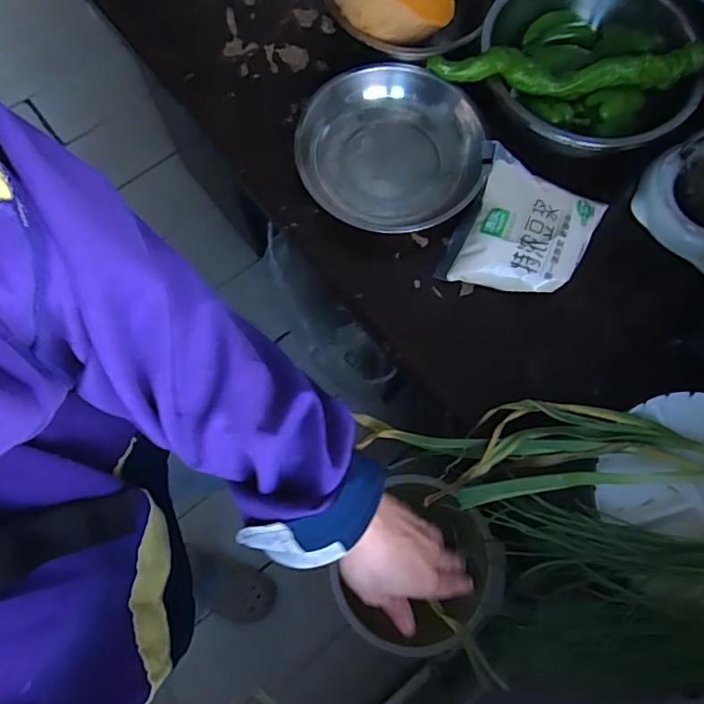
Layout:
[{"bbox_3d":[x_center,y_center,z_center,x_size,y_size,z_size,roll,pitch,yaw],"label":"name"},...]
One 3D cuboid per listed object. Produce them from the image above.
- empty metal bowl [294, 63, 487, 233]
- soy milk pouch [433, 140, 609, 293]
[{"bbox_3d":[0.038,-0.214,0.563,0.182,0.051,0.180,0,74,-2],"label":"empty metal bowl"},{"bbox_3d":[0.170,-0.116,0.534,0.132,0.051,0.129,22,75,4],"label":"soy milk pouch"}]

